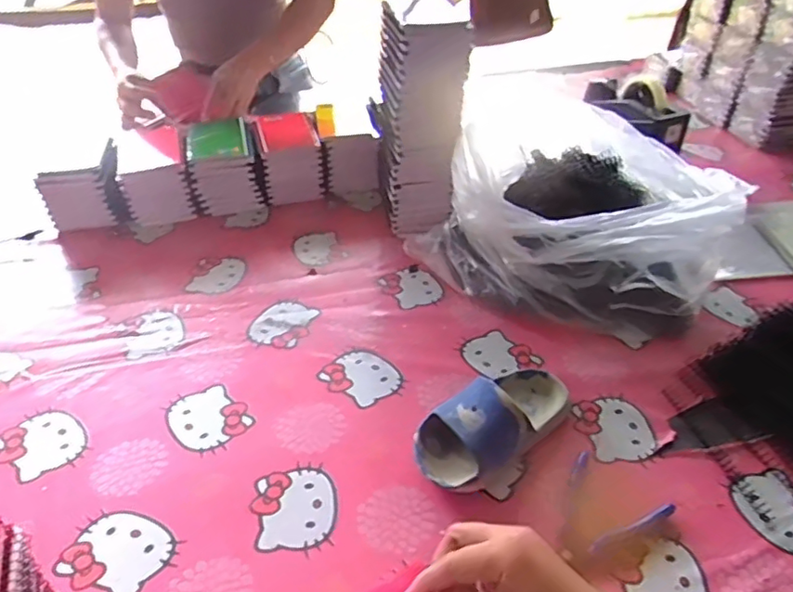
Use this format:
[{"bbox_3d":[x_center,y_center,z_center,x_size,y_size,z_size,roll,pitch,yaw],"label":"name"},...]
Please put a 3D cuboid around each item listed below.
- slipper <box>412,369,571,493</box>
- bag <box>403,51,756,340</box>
[{"bbox_3d":[0.098,0.112,0.574,0.173,0.065,0.088,-27,47,-31],"label":"slipper"},{"bbox_3d":[0.243,-0.120,0.778,0.345,0.143,0.339,27,45,29],"label":"bag"}]

